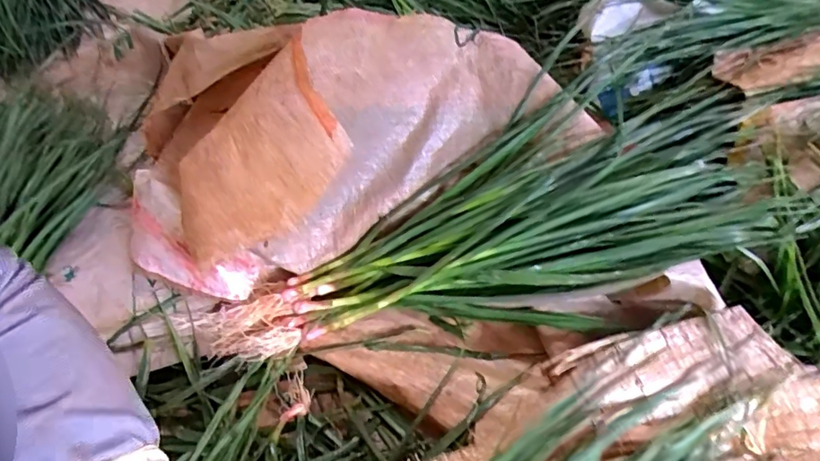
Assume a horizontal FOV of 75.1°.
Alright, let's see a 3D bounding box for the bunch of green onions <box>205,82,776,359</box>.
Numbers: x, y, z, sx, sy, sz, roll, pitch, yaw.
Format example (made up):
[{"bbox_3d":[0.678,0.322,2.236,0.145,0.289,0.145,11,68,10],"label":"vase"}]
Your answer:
[{"bbox_3d":[0.101,0.013,0.635,0.679,0.129,0.220,-19,51,1],"label":"bunch of green onions"}]

